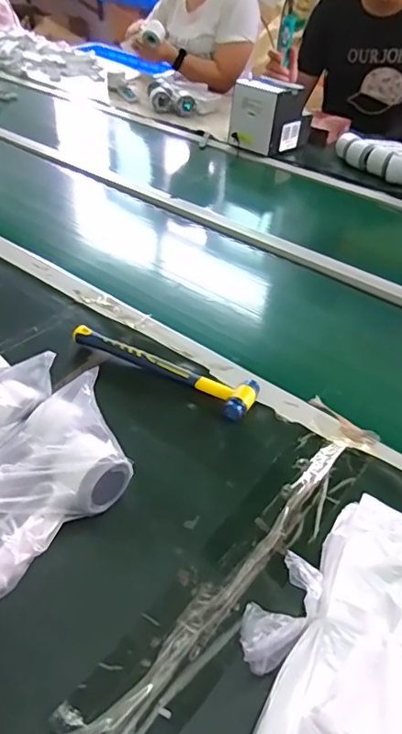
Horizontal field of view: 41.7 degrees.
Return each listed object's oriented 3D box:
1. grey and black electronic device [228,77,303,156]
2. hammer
[{"bbox_3d":[0.160,-0.601,1.287,0.130,0.166,0.136,30,46,28],"label":"grey and black electronic device"},{"bbox_3d":[-0.044,-0.003,0.648,0.243,0.023,0.062,25,44,23],"label":"hammer"}]

